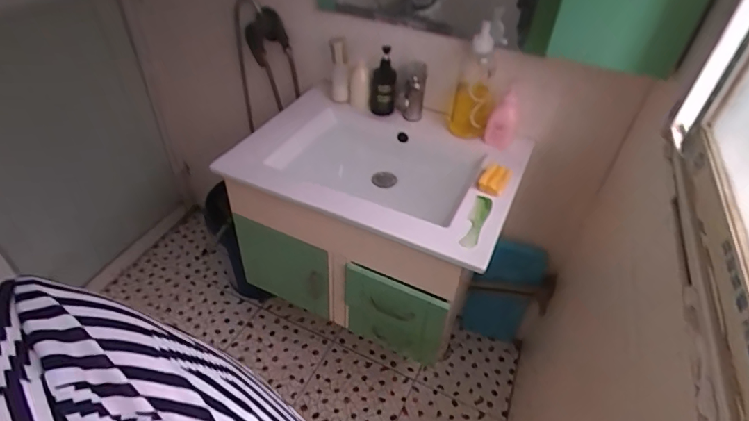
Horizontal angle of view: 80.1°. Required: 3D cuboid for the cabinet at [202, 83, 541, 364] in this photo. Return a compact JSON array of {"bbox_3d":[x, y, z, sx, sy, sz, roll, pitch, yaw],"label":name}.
[{"bbox_3d":[-0.020,0.012,1.129,0.631,0.384,0.420,18,46,11],"label":"cabinet"}]

